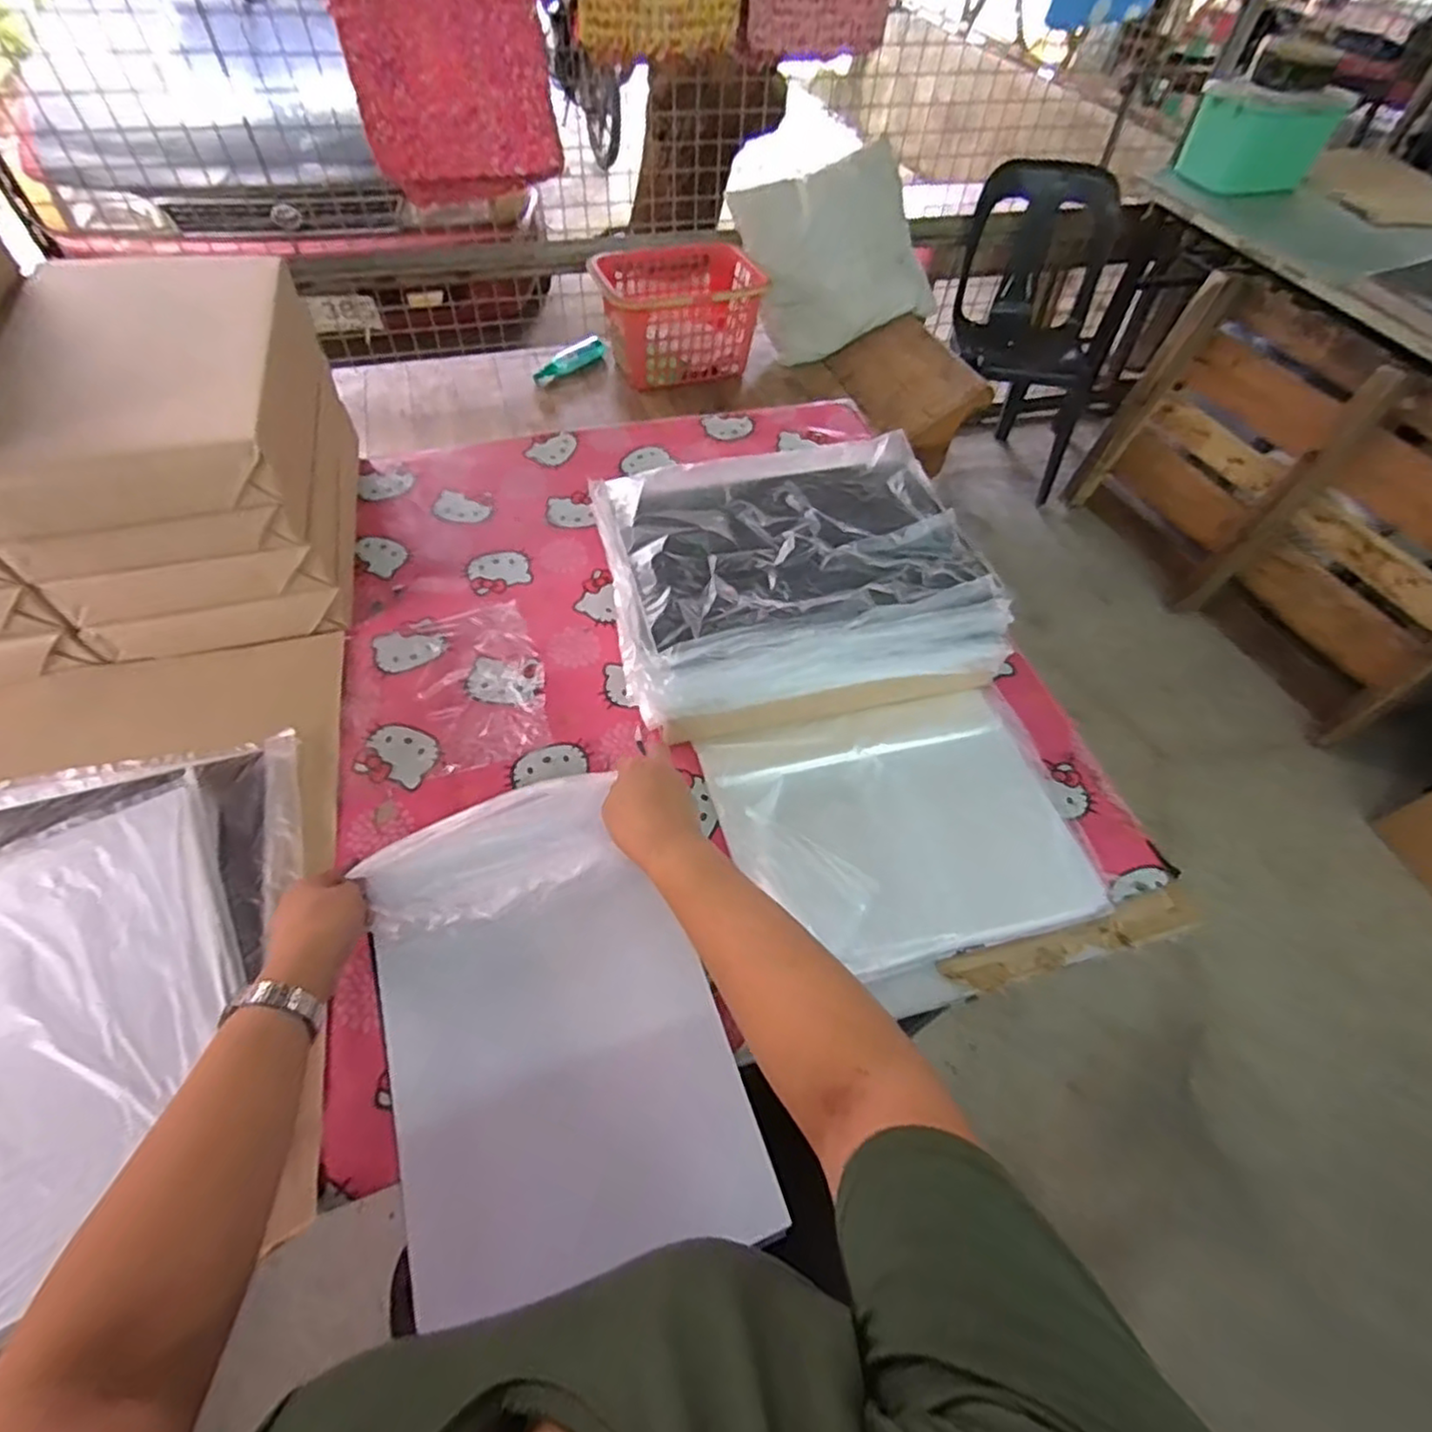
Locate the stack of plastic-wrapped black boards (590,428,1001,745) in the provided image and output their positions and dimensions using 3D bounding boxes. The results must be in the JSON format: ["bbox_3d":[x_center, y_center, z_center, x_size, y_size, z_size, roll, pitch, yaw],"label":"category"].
[{"bbox_3d":[0.085,-0.155,0.814,0.410,0.133,0.332,-11,56,-11],"label":"stack of plastic-wrapped black boards"}]

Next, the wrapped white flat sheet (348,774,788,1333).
[{"bbox_3d":[-0.130,0.241,0.555,0.250,0.036,0.357,-16,74,-10],"label":"wrapped white flat sheet"}]

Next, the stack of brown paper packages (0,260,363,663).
[{"bbox_3d":[-0.590,-0.300,0.796,0.257,0.274,0.378,-10,56,-10],"label":"stack of brown paper packages"}]

